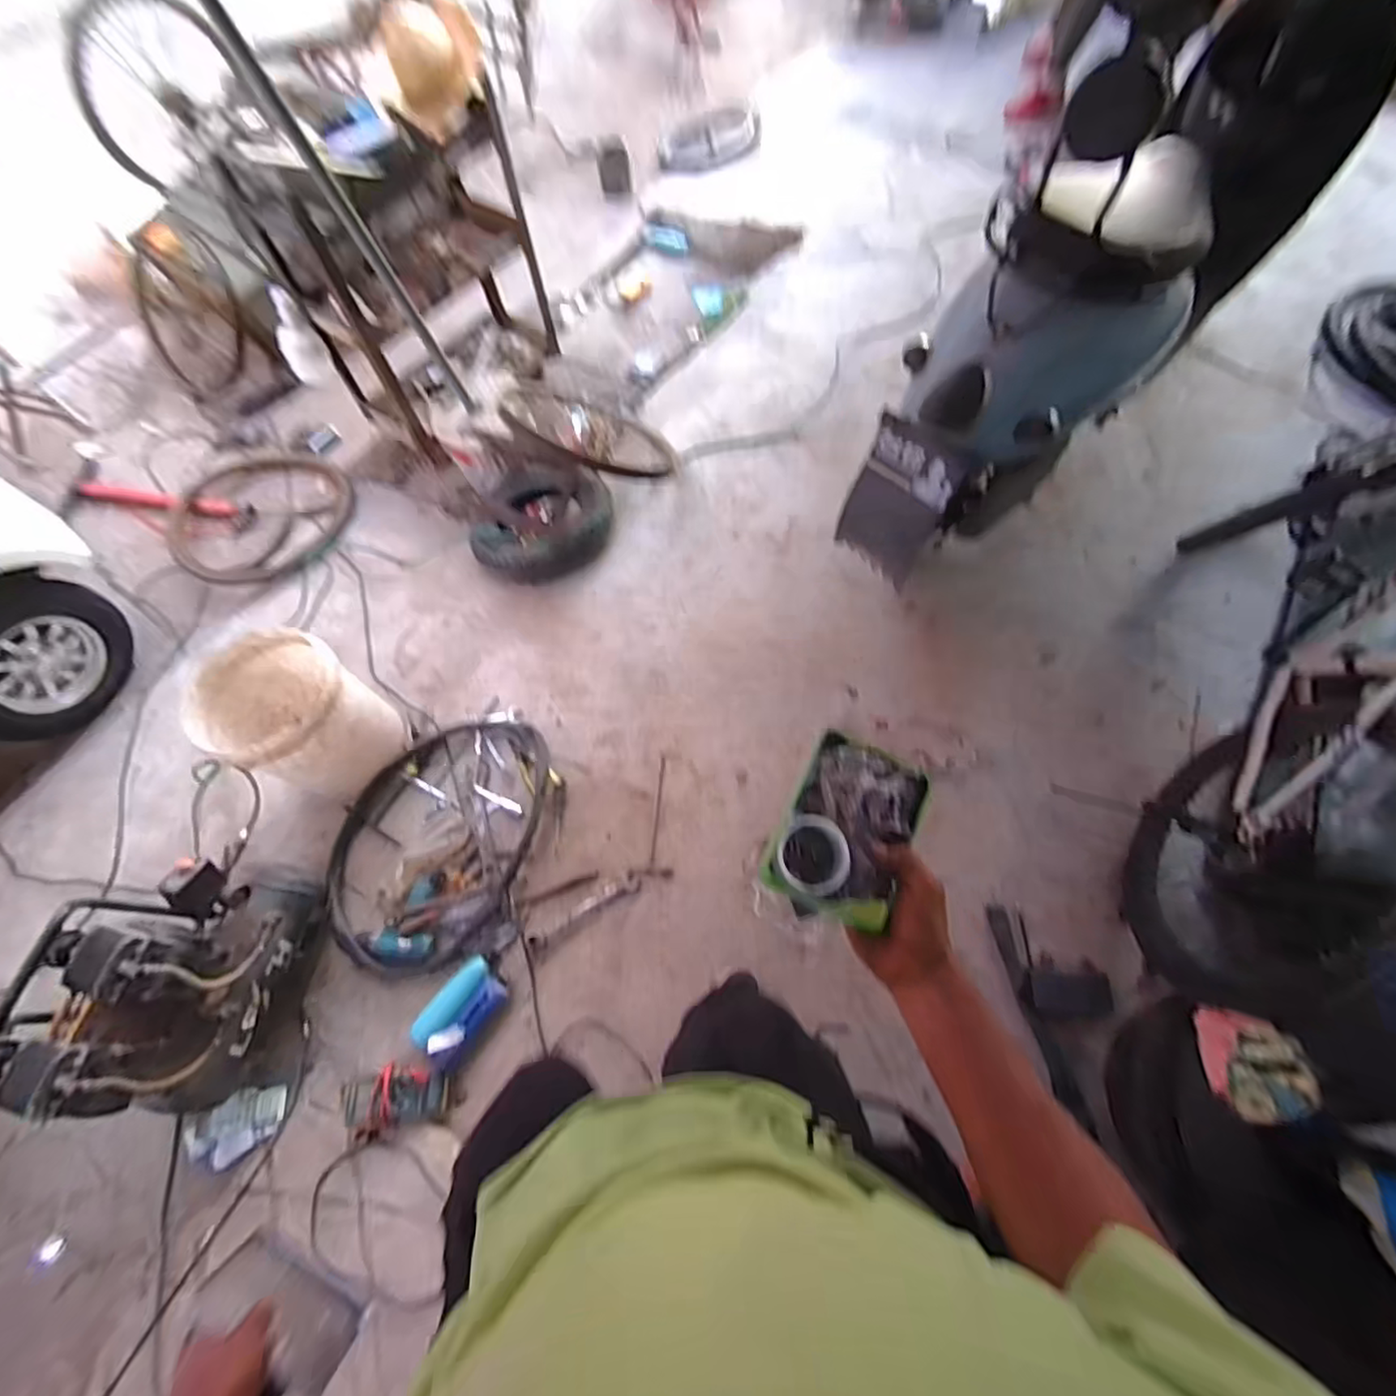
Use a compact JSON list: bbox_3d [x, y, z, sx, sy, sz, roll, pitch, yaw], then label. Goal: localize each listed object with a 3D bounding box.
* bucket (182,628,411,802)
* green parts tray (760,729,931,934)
[{"bbox_3d":[-0.893,0.039,1.387,0.315,0.296,0.283,24,71,9],"label":"bucket"},{"bbox_3d":[0.131,0.114,0.541,0.106,0.035,0.145,25,67,11],"label":"green parts tray"}]

